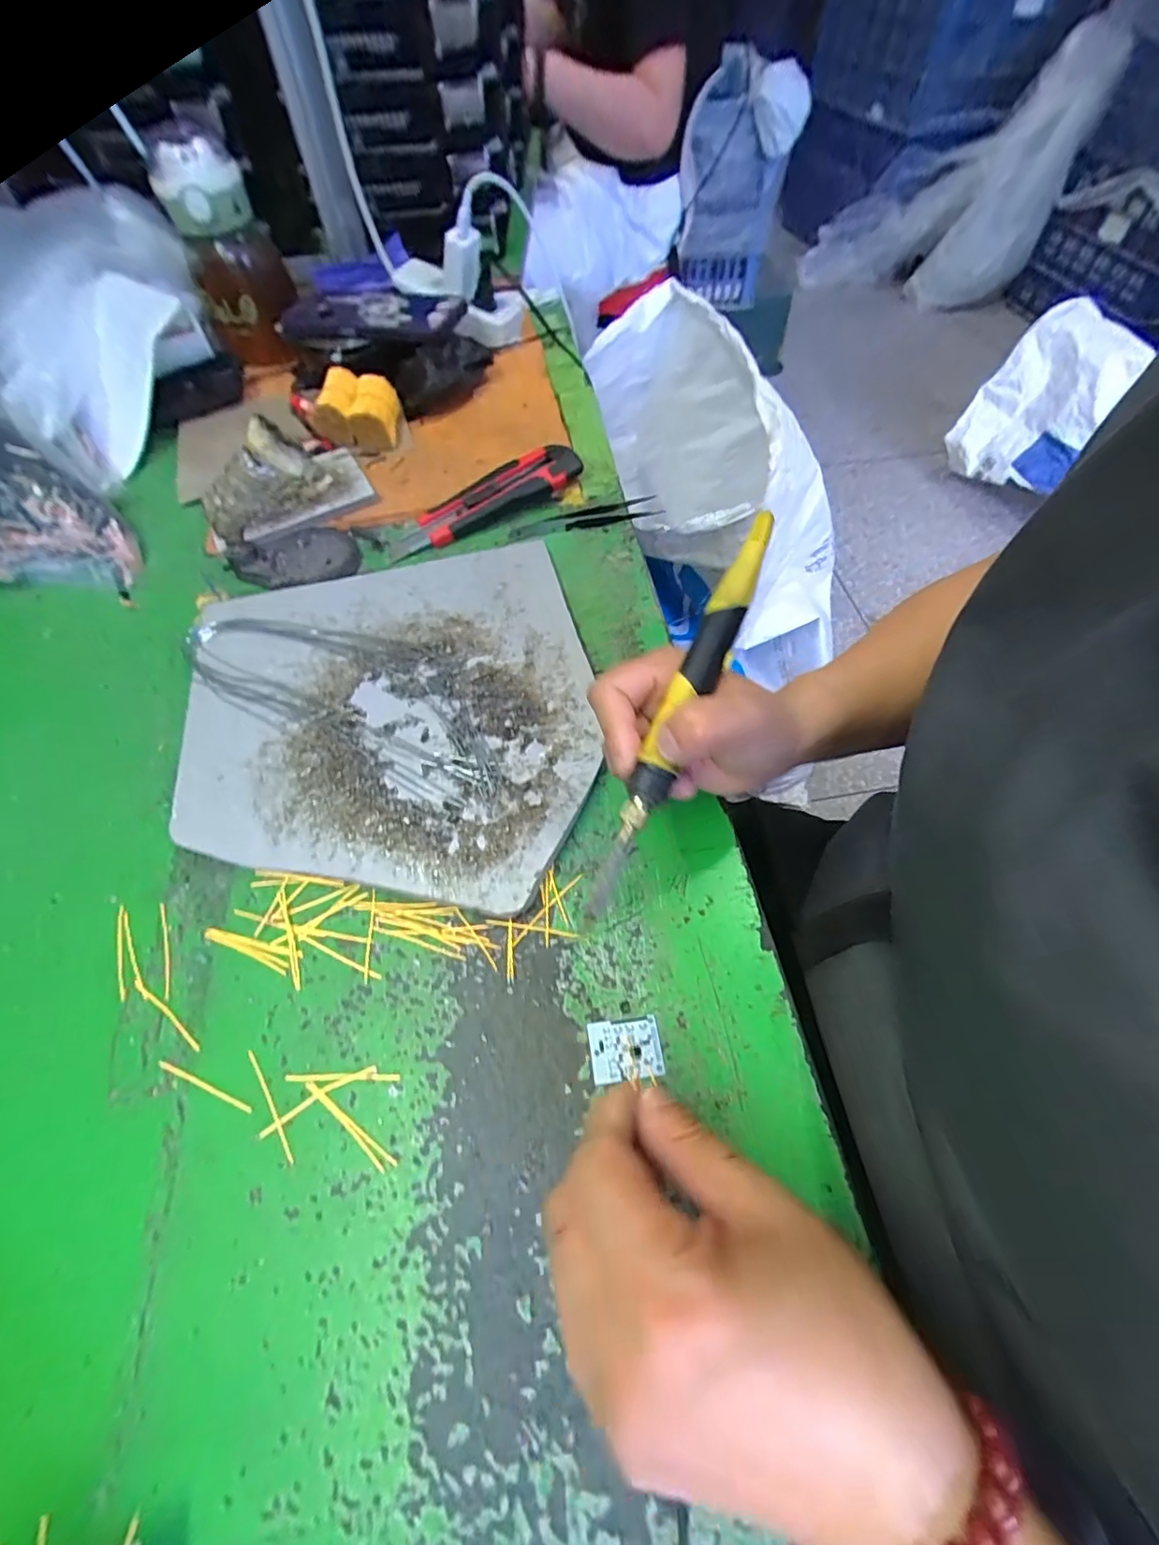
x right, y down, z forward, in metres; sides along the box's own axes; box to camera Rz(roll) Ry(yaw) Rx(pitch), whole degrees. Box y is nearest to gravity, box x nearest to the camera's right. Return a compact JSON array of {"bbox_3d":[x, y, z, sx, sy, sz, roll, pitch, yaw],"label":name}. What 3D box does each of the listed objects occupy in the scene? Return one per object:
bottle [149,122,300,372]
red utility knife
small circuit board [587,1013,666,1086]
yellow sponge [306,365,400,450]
[{"bbox_3d":[-0.329,-0.487,0.522,0.082,0.133,0.099,-21,59,-12],"label":"bottle"},{"bbox_3d":[-0.077,-0.221,0.449,0.162,0.022,0.035,-31,62,-14],"label":"red utility knife"},{"bbox_3d":[0.021,0.125,0.255,0.032,0.004,0.025,-10,59,-1],"label":"small circuit board"},{"bbox_3d":[-0.198,-0.325,0.497,0.077,0.040,0.061,7,58,6],"label":"yellow sponge"}]

